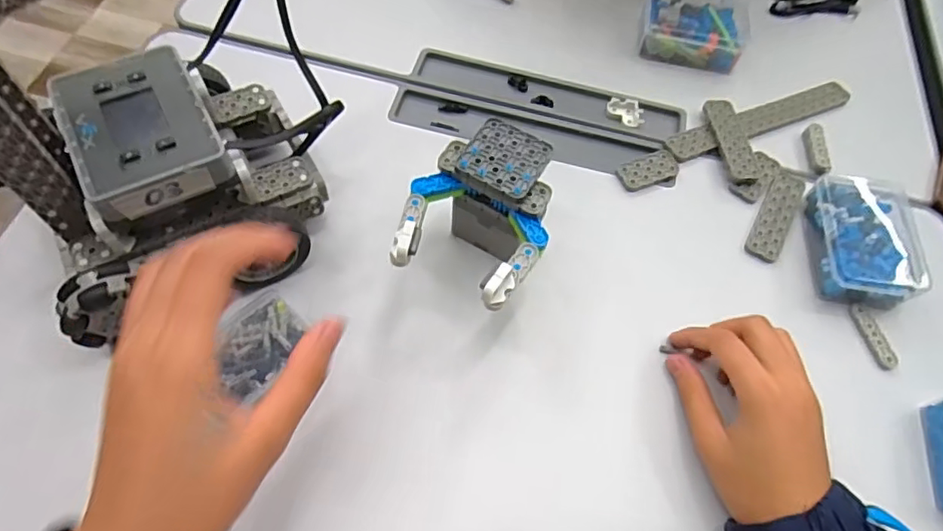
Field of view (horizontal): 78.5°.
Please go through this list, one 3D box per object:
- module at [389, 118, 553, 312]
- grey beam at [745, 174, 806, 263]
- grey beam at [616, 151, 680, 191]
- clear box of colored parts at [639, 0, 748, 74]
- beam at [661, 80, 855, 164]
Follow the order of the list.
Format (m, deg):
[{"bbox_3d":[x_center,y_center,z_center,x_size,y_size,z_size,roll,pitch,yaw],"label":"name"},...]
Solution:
[{"bbox_3d":[0.005,-0.022,0.386,0.086,0.083,0.114,26,62,9],"label":"module"},{"bbox_3d":[0.240,-0.040,0.456,0.025,0.006,0.091,30,63,12],"label":"grey beam"},{"bbox_3d":[0.144,-0.077,0.468,0.053,0.006,0.025,-20,65,-15],"label":"grey beam"},{"bbox_3d":[0.206,-0.222,0.541,0.090,0.029,0.071,13,61,3],"label":"clear box of colored parts"},{"bbox_3d":[0.255,-0.129,0.505,0.199,0.008,0.026,-21,65,-15],"label":"beam"}]

